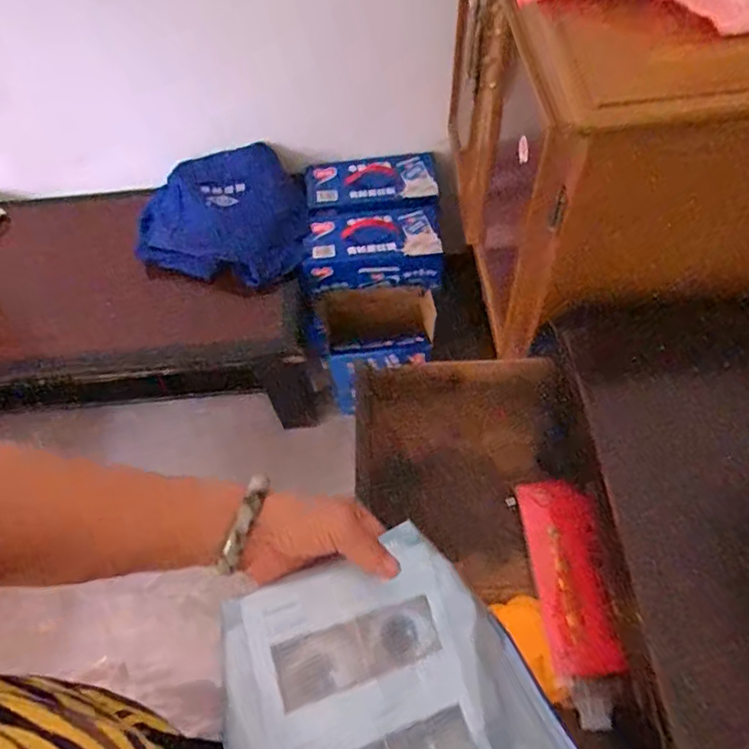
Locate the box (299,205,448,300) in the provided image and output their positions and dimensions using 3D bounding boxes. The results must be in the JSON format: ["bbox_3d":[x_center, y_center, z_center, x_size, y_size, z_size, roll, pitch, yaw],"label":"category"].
[{"bbox_3d":[-0.005,-0.265,1.259,0.286,0.114,0.156,-6,60,1],"label":"box"}]

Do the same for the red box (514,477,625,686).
[{"bbox_3d":[0.193,0.192,0.579,0.068,0.024,0.183,-7,60,1],"label":"red box"}]

